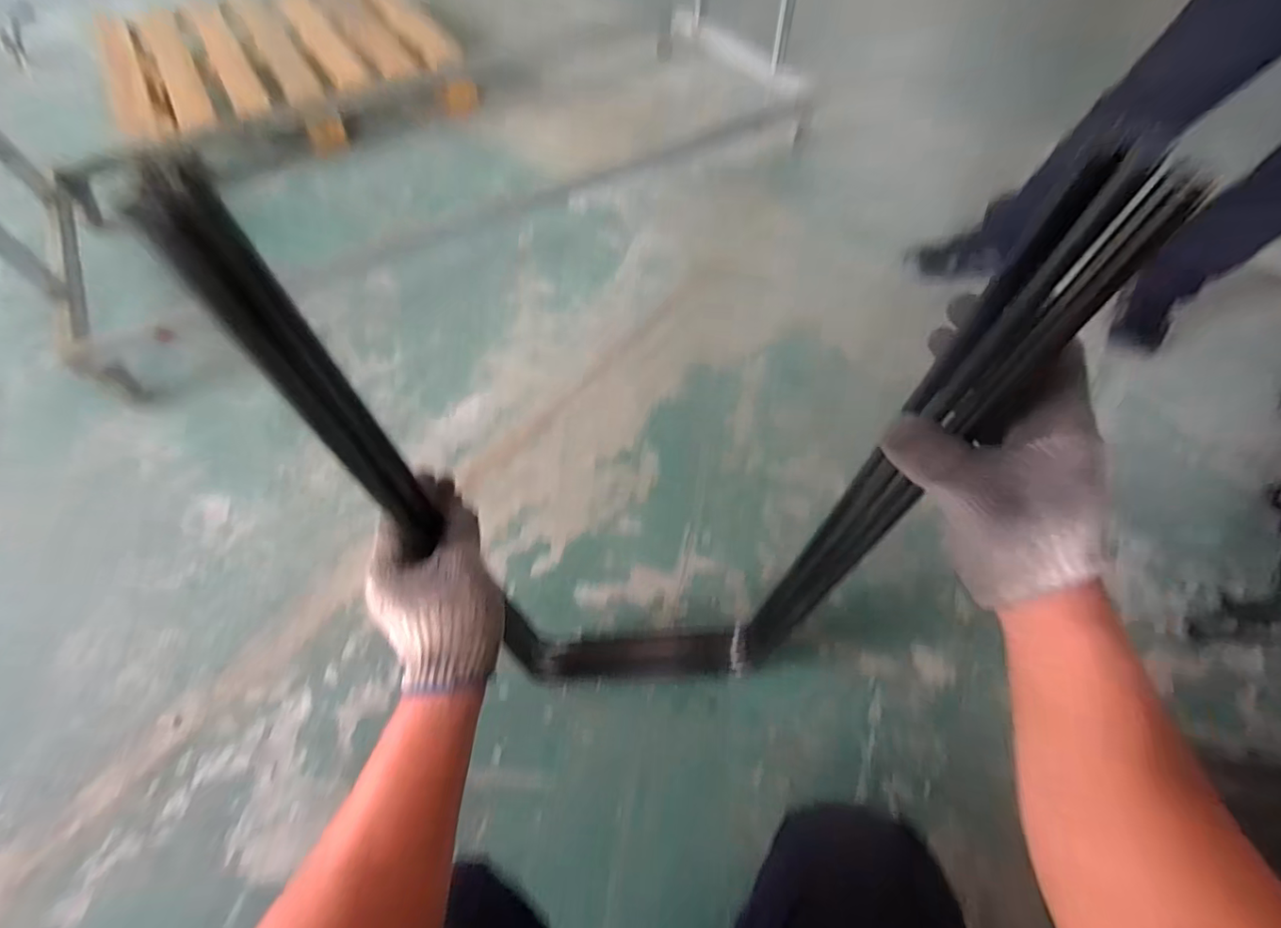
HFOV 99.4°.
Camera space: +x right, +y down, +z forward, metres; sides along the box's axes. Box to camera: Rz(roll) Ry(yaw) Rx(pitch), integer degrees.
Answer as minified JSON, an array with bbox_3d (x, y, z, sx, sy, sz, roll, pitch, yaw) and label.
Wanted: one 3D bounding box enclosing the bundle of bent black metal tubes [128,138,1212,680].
[{"bbox_3d":[0.016,0.115,0.539,0.395,0.831,0.066,-3,61,-2],"label":"bundle of bent black metal tubes"}]

